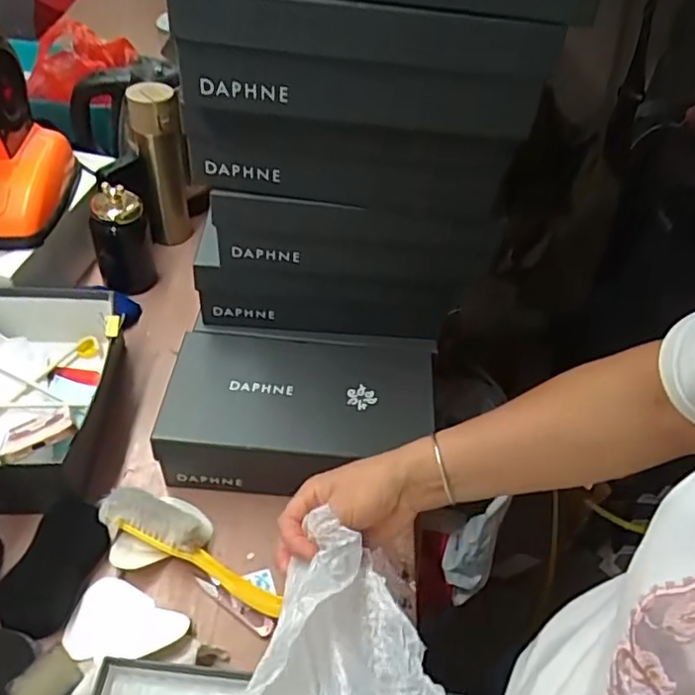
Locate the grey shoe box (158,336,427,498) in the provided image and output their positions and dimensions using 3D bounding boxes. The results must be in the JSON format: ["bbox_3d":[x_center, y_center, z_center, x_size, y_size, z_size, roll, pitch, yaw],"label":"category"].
[{"bbox_3d":[-0.055,0.075,0.725,0.285,0.093,0.158,5,47,-2],"label":"grey shoe box"}]

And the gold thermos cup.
[{"bbox_3d":[-0.278,-0.265,0.942,0.073,0.244,0.063,-7,48,-14],"label":"gold thermos cup"}]

